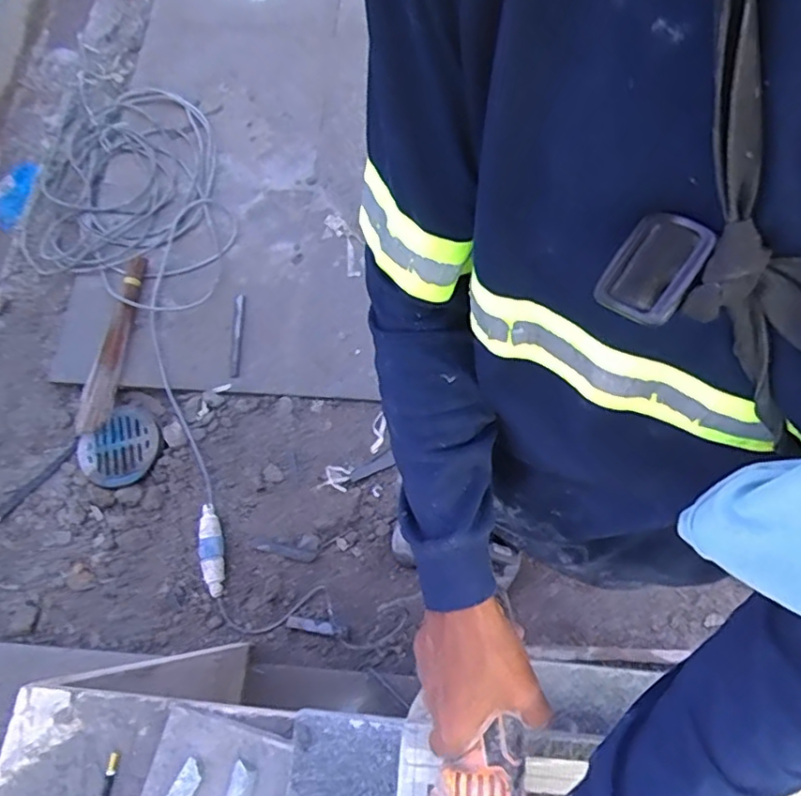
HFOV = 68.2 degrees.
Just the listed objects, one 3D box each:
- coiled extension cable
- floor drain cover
[{"bbox_3d":[-0.749,-0.585,1.642,0.661,0.061,0.654,0,73,1],"label":"coiled extension cable"},{"bbox_3d":[-0.665,0.115,1.404,0.162,0.024,0.186,38,76,14],"label":"floor drain cover"}]

